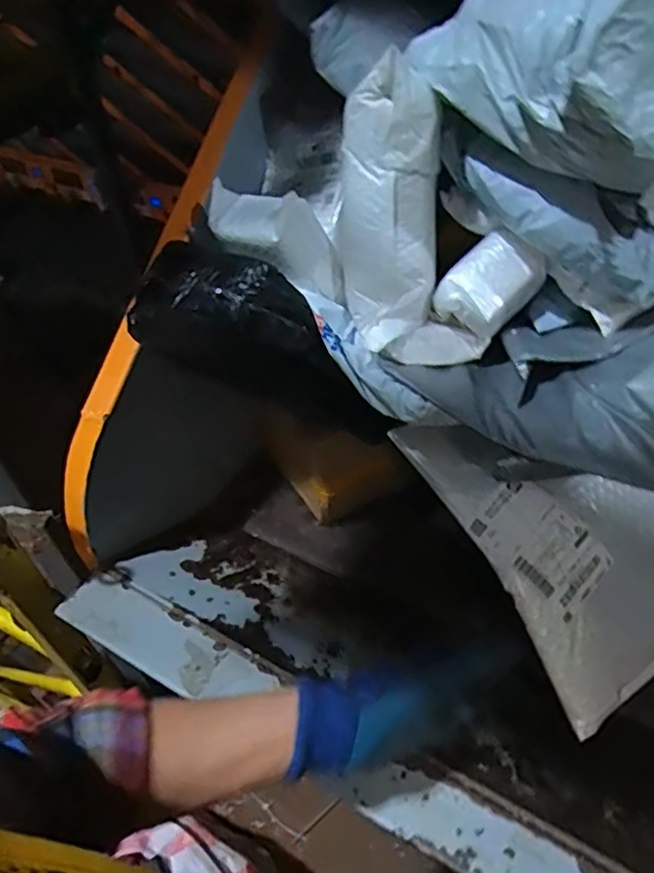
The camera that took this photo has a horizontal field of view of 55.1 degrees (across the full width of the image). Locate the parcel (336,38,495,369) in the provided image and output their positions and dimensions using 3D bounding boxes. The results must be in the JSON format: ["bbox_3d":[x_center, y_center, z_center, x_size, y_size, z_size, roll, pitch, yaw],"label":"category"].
[{"bbox_3d":[0.064,-0.189,0.559,0.105,0.252,0.061,-14,25,-8],"label":"parcel"}]

